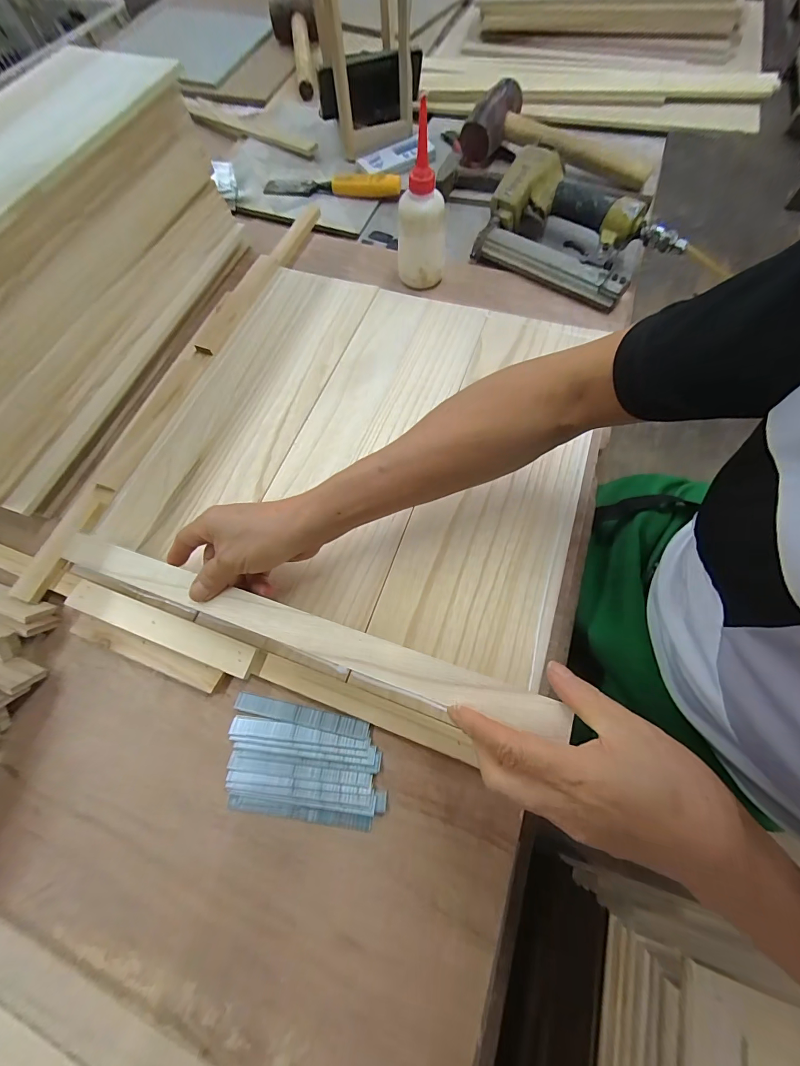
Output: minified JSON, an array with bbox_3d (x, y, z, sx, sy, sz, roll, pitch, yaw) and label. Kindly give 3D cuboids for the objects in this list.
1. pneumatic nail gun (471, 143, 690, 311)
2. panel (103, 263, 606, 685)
[{"bbox_3d":[0.226,-0.396,0.499,0.234,0.055,0.148,35,74,16],"label":"pneumatic nail gun"},{"bbox_3d":[-0.031,-0.120,0.429,0.446,0.022,0.422,17,70,10],"label":"panel"}]

